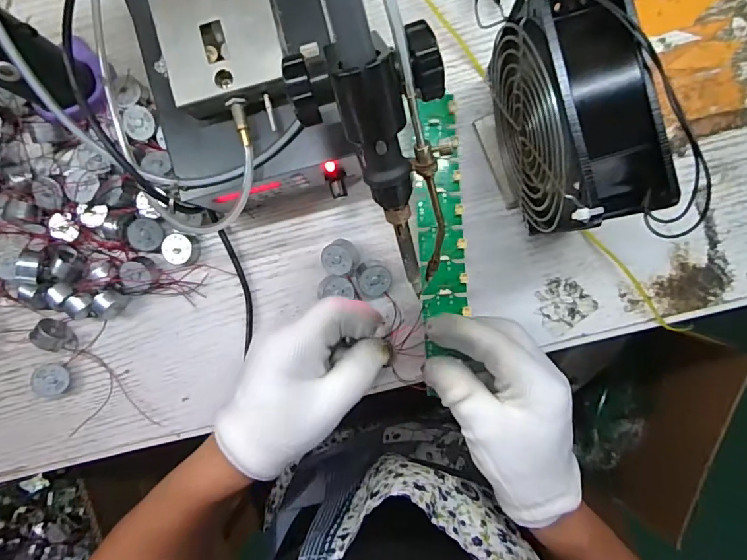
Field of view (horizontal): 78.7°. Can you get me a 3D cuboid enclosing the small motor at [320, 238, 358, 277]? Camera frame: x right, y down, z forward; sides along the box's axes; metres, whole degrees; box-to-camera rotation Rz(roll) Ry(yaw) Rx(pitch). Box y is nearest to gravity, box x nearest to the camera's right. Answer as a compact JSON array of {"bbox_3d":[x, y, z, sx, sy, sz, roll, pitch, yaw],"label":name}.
[{"bbox_3d":[-0.024,-0.017,0.330,0.025,0.017,0.026,5,94,3],"label":"small motor"}]

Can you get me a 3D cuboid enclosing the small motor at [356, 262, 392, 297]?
[{"bbox_3d":[0.000,0.000,0.328,0.024,0.018,0.022,0,93,3],"label":"small motor"}]

